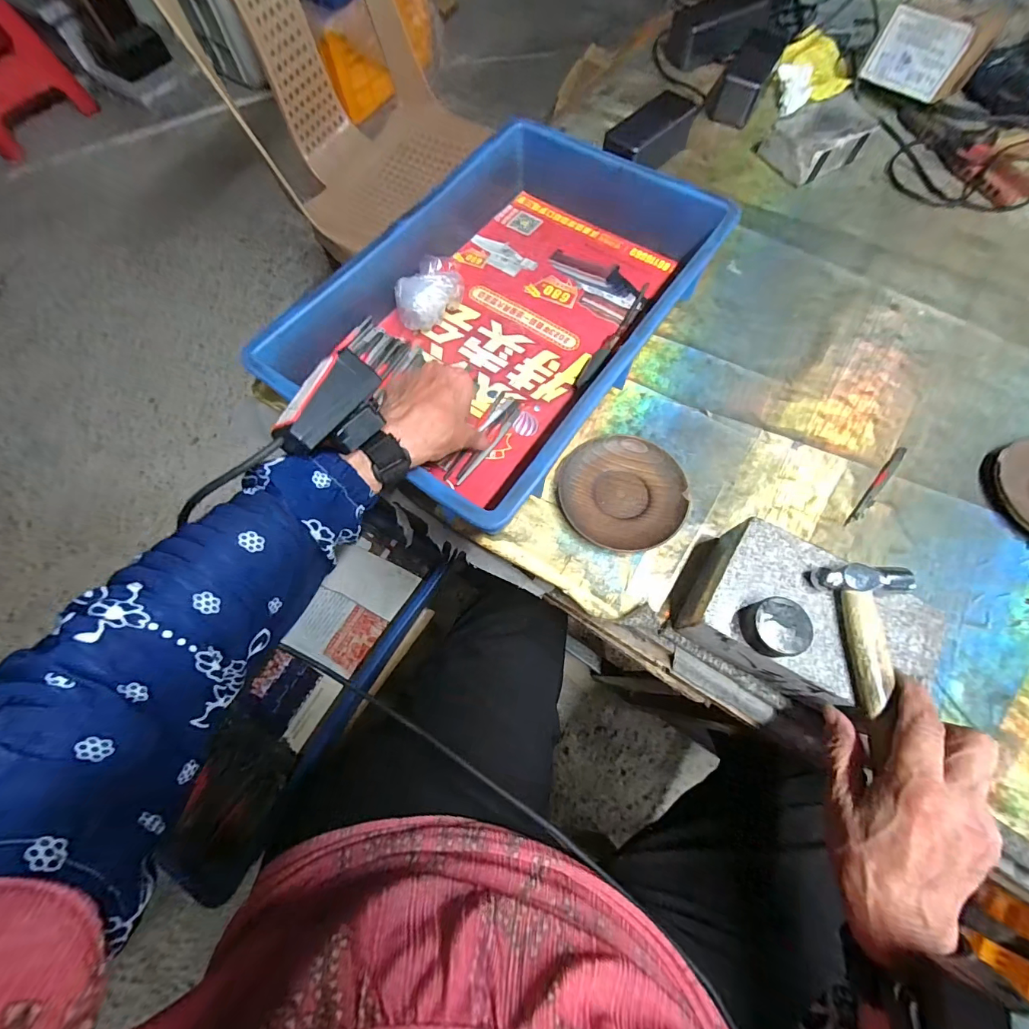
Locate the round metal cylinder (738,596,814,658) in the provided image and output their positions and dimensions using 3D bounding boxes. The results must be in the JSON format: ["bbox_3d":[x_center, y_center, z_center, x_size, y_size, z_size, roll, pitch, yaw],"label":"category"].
[{"bbox_3d":[0.177,0.077,0.295,0.037,0.021,0.037,0,70,0],"label":"round metal cylinder"}]

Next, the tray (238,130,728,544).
[{"bbox_3d":[0.000,-0.213,0.442,0.281,0.080,0.420,35,74,12],"label":"tray"}]

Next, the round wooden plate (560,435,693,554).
[{"bbox_3d":[0.101,-0.022,0.405,0.112,0.017,0.108,0,70,1],"label":"round wooden plate"}]

